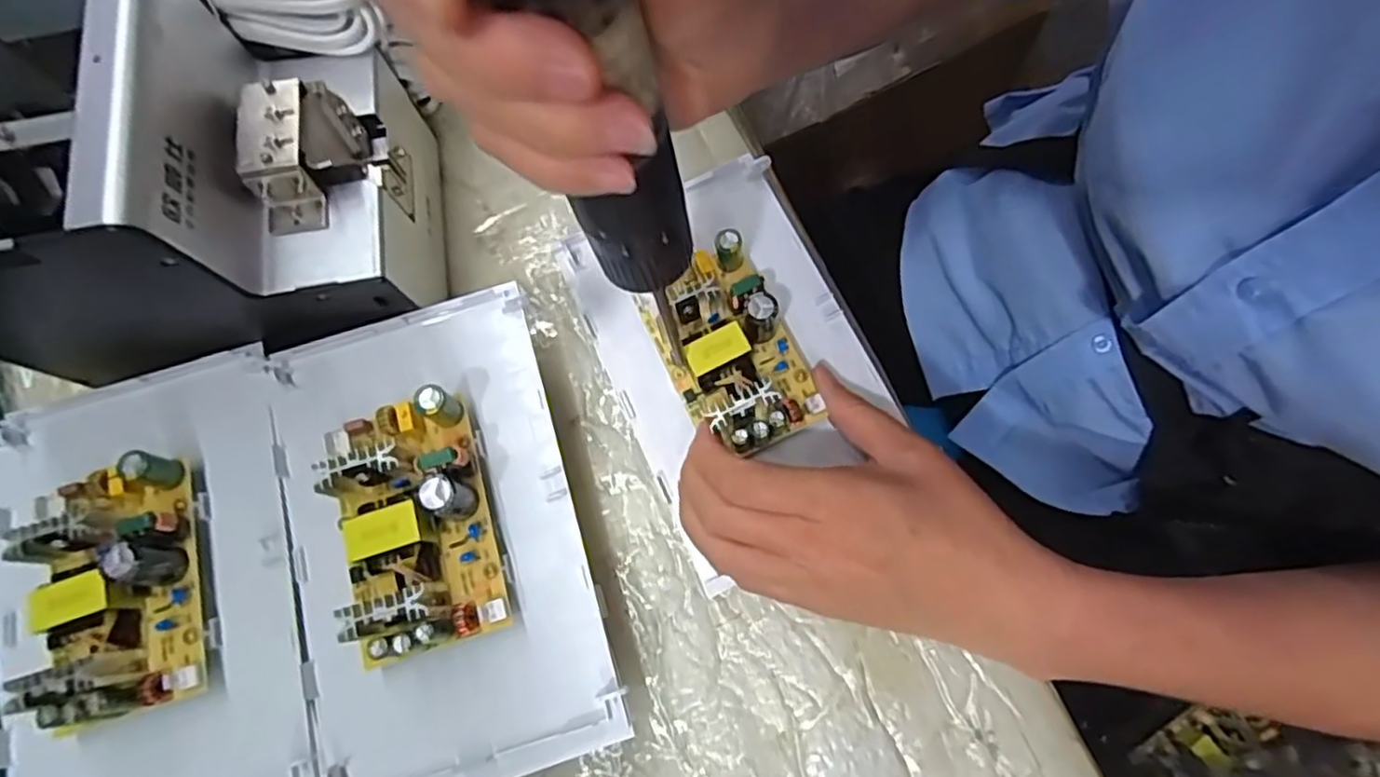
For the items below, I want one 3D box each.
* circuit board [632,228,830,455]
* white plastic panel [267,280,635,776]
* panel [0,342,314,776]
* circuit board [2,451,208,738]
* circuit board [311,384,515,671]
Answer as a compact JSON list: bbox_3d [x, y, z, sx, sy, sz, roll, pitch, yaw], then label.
[{"bbox_3d":[0.017,-0.026,0.330,0.059,0.031,0.110,-24,71,-6],"label":"circuit board"},{"bbox_3d":[-0.109,0.059,0.298,0.119,0.013,0.200,-17,70,-4],"label":"white plastic panel"},{"bbox_3d":[-0.232,0.088,0.296,0.126,0.013,0.203,-18,70,-4],"label":"panel"},{"bbox_3d":[-0.232,0.080,0.281,0.056,0.034,0.099,-18,73,-3],"label":"circuit board"},{"bbox_3d":[-0.113,0.053,0.282,0.061,0.036,0.101,-18,73,-3],"label":"circuit board"}]

